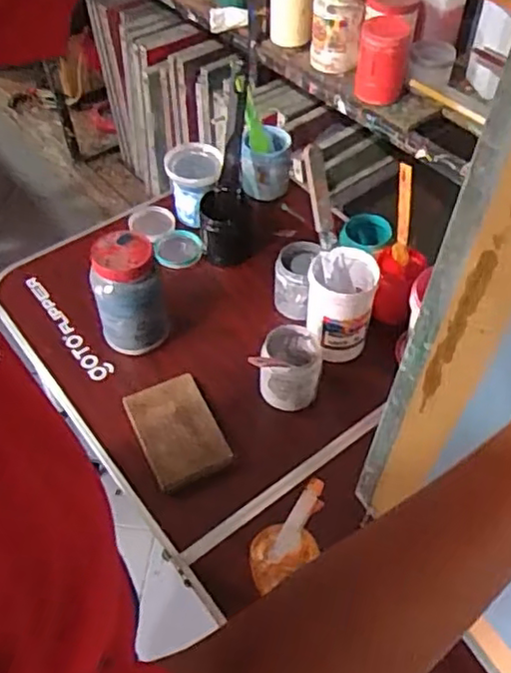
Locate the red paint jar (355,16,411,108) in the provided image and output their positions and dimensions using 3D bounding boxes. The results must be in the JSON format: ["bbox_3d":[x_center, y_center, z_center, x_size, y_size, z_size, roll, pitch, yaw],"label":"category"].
[{"bbox_3d":[0.245,-0.523,1.230,0.093,0.156,0.086,10,52,8],"label":"red paint jar"}]

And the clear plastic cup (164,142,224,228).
[{"bbox_3d":[-0.104,-0.267,1.120,0.095,0.106,0.098,0,52,0],"label":"clear plastic cup"}]

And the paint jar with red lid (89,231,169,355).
[{"bbox_3d":[-0.184,-0.059,0.930,0.097,0.171,0.082,-13,53,-9],"label":"paint jar with red lid"}]

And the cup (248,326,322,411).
[{"bbox_3d":[0.049,0.042,0.906,0.090,0.087,0.088,0,52,0],"label":"cup"}]

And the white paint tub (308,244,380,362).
[{"bbox_3d":[0.123,-0.036,0.940,0.091,0.152,0.111,9,52,8],"label":"white paint tub"}]

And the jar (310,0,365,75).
[{"bbox_3d":[0.163,-0.620,1.284,0.097,0.183,0.097,6,52,5],"label":"jar"}]

